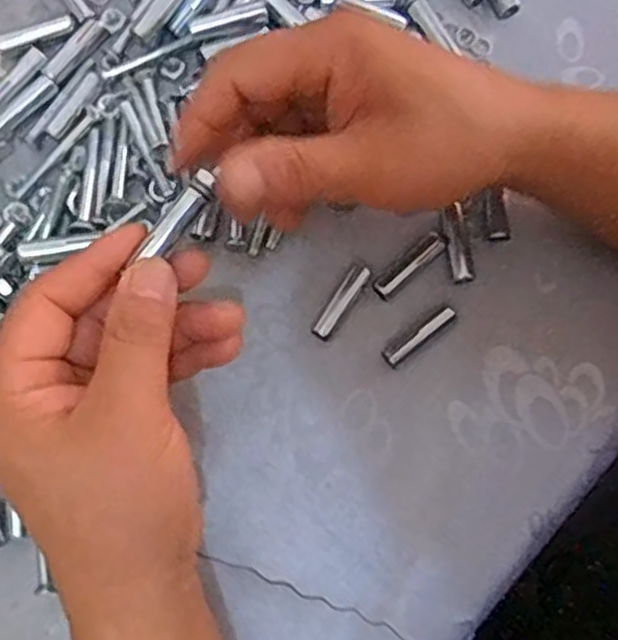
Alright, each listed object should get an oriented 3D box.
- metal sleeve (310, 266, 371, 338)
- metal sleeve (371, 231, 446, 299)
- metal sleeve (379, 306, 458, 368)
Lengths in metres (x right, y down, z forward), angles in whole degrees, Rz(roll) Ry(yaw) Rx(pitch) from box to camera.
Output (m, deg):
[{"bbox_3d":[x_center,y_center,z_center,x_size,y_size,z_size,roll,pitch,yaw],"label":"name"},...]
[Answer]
[{"bbox_3d":[0.015,-0.010,0.356,0.009,0.010,0.040,34,80,5],"label":"metal sleeve"},{"bbox_3d":[0.048,-0.027,0.360,0.041,0.005,0.010,-40,82,-8],"label":"metal sleeve"},{"bbox_3d":[0.053,0.006,0.356,0.041,0.004,0.009,-40,82,-8],"label":"metal sleeve"}]

